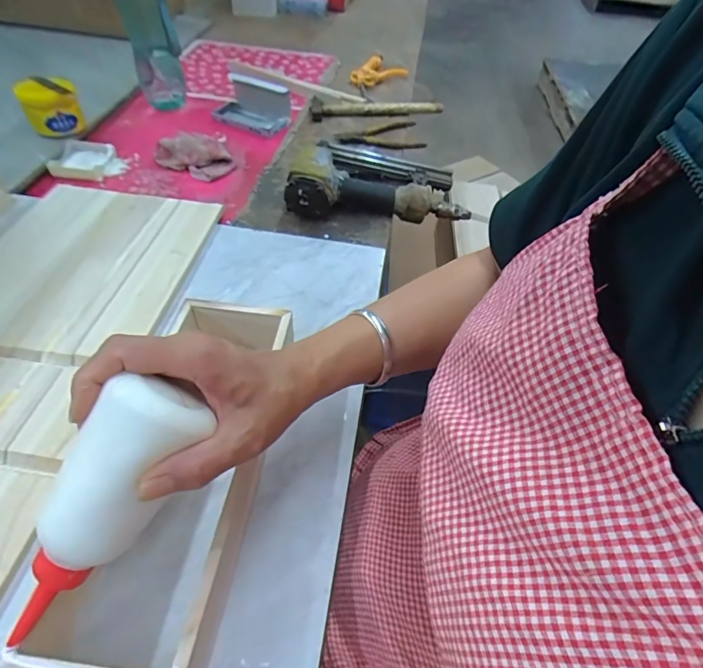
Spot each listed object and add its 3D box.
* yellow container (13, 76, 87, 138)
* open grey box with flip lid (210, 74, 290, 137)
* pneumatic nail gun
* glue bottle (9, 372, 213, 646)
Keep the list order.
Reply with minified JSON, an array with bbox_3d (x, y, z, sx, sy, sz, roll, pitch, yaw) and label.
[{"bbox_3d":[-0.462,-0.349,0.687,0.078,0.067,0.061,-24,56,-23],"label":"yellow container"},{"bbox_3d":[-0.174,-0.401,0.774,0.126,0.060,0.073,23,52,13],"label":"open grey box with flip lid"},{"bbox_3d":[0.035,-0.233,0.636,0.241,0.053,0.150,2,50,-4],"label":"pneumatic nail gun"},{"bbox_3d":[-0.134,0.096,0.234,0.045,0.043,0.150,30,89,19],"label":"glue bottle"}]

